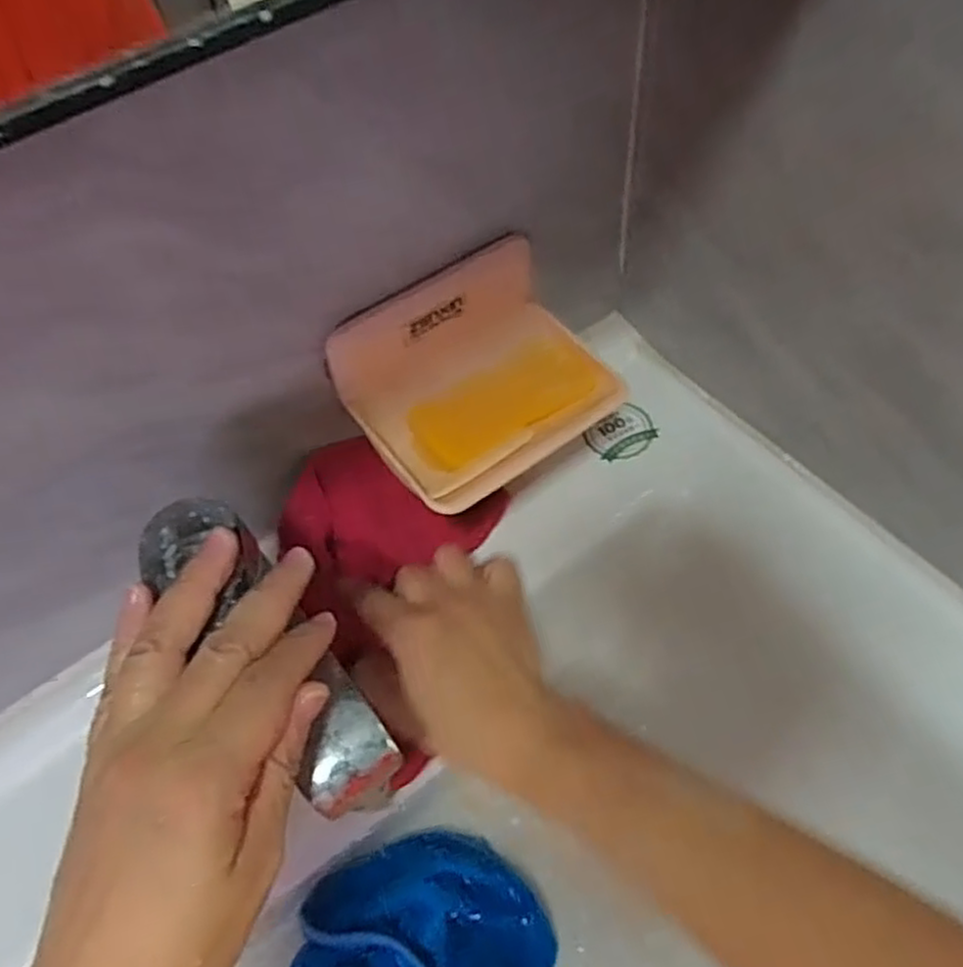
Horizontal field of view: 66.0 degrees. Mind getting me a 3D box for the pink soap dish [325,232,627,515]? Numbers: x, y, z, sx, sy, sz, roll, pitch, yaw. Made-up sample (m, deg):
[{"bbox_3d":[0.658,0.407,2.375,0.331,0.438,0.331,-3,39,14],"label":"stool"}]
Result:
[{"bbox_3d":[0.001,-0.054,0.385,0.129,0.064,0.103,-35,60,-17],"label":"pink soap dish"}]

